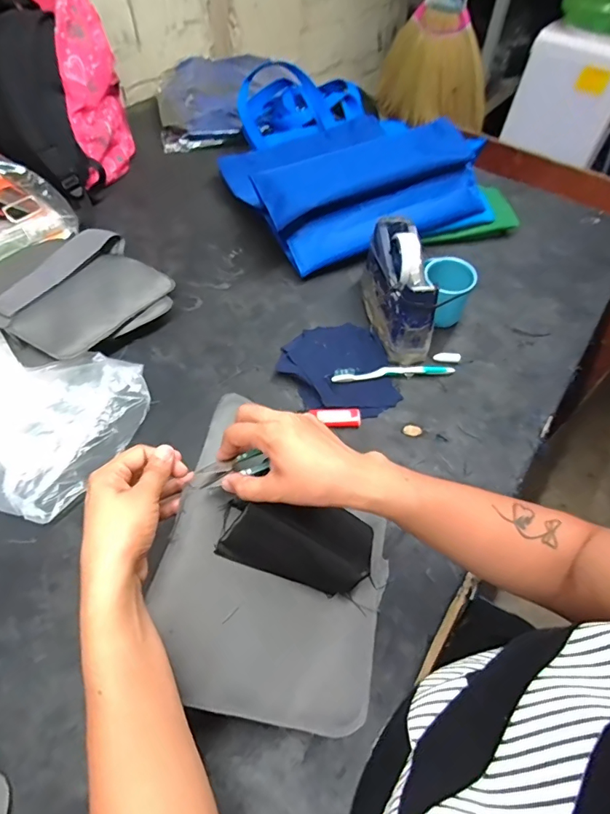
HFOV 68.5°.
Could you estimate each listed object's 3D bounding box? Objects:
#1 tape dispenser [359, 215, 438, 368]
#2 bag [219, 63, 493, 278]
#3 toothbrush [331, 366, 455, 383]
[{"bbox_3d":[0.137,-0.179,0.664,0.070,0.117,0.201,-5,53,-7],"label":"tape dispenser"},{"bbox_3d":[0.057,-0.512,0.880,0.426,0.117,0.535,-16,56,-15],"label":"bag"},{"bbox_3d":[0.125,-0.050,0.628,0.177,0.014,0.019,-6,54,-8],"label":"toothbrush"}]

